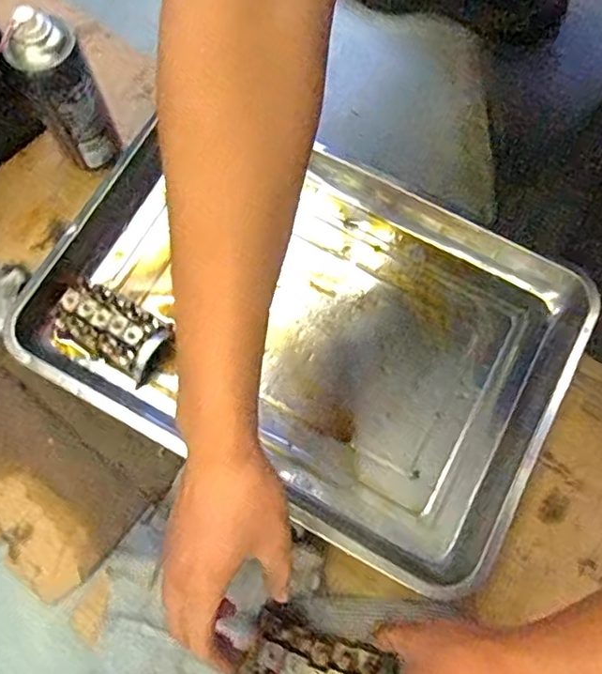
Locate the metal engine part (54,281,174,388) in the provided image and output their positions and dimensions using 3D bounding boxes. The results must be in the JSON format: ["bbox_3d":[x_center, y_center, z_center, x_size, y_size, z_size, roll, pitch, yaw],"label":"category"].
[{"bbox_3d":[-0.186,-0.008,0.587,0.107,0.047,0.060,29,74,9],"label":"metal engine part"}]

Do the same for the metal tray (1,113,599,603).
[{"bbox_3d":[0.003,-0.022,0.591,0.494,0.042,0.353,28,74,8],"label":"metal tray"}]

